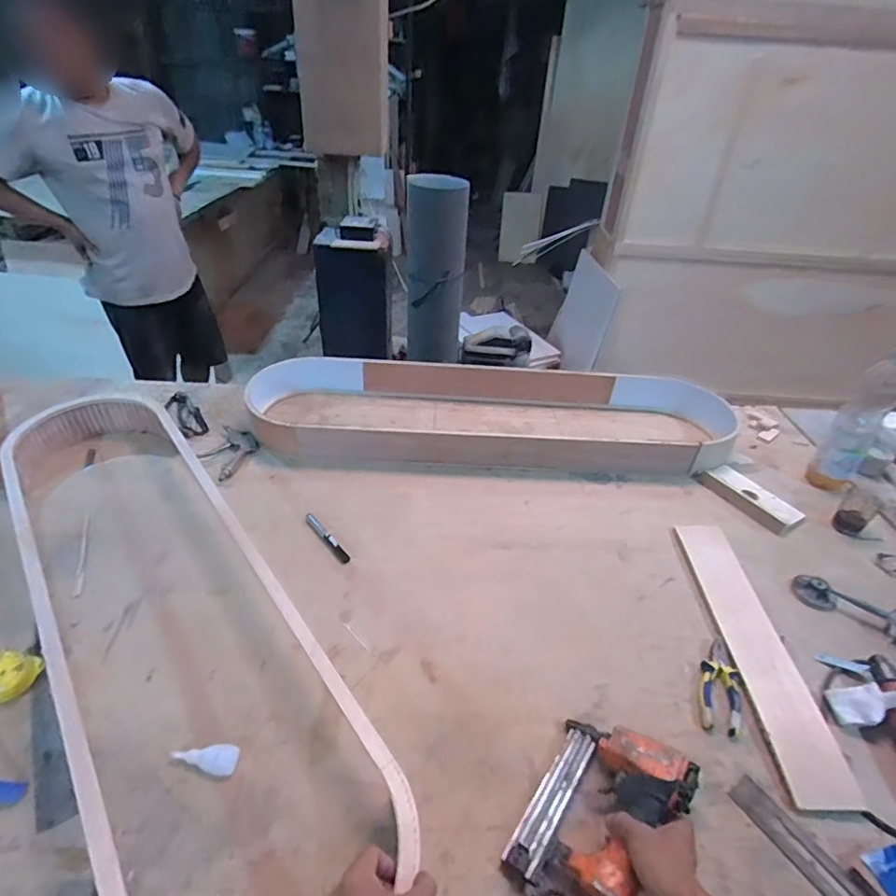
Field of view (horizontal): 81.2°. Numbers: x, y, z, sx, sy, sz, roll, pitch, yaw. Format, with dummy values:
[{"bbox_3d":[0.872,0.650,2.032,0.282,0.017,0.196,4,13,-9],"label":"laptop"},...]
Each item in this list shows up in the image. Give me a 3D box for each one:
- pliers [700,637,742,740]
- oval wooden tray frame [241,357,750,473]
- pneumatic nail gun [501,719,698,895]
[{"bbox_3d":[0.426,0.370,0.818,0.058,0.020,0.156,15,37,14],"label":"pliers"},{"bbox_3d":[0.135,-0.089,1.320,1.177,0.151,0.338,4,36,-1],"label":"oval wooden tray frame"},{"bbox_3d":[0.179,0.439,0.633,0.145,0.072,0.232,34,46,30],"label":"pneumatic nail gun"}]

